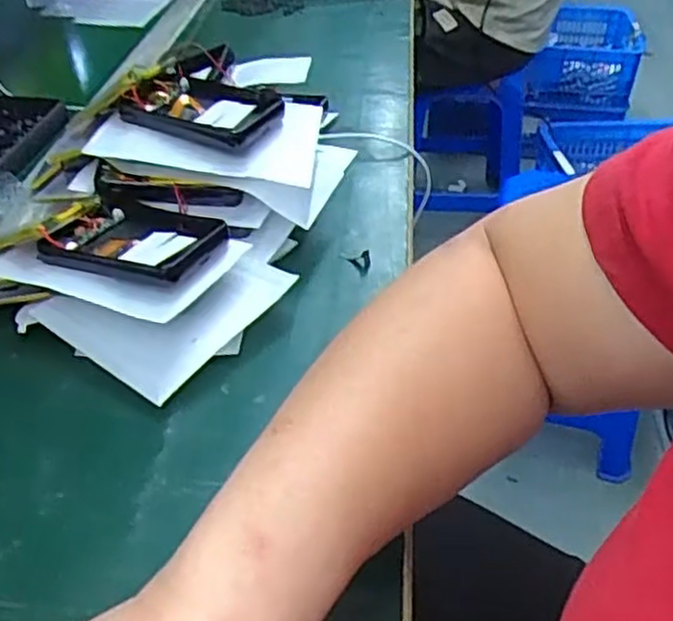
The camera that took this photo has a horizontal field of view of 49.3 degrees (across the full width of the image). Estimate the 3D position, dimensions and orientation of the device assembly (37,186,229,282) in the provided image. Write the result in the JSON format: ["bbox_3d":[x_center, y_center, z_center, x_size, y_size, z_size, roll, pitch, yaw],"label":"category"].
[{"bbox_3d":[-0.128,-0.050,0.483,0.109,0.023,0.092,13,41,15],"label":"device assembly"}]

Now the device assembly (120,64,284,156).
[{"bbox_3d":[-0.098,-0.155,0.543,0.108,0.034,0.075,15,41,17],"label":"device assembly"}]

